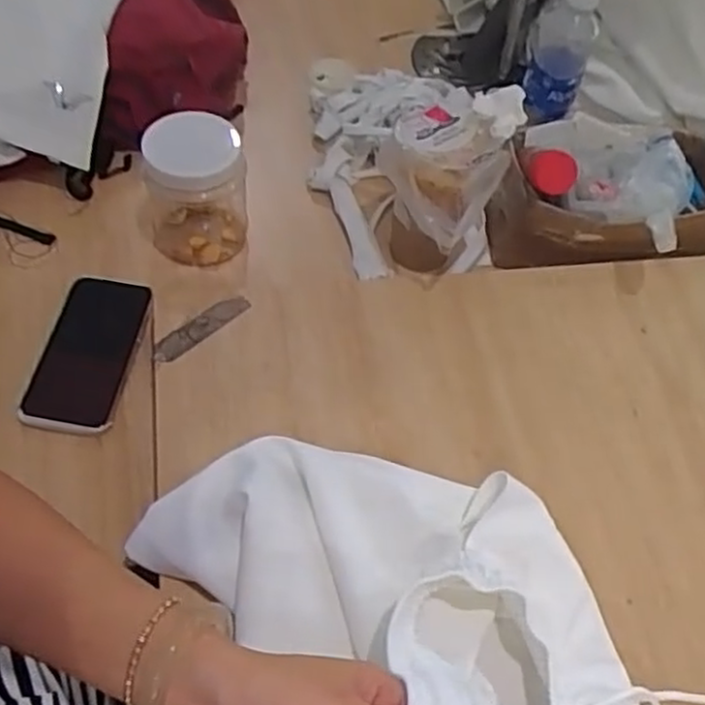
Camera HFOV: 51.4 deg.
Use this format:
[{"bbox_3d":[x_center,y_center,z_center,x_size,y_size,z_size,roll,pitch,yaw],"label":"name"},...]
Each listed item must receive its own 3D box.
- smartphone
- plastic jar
[{"bbox_3d":[-0.236,-0.003,0.659,0.077,0.012,0.158,8,54,0],"label":"smartphone"},{"bbox_3d":[-0.153,-0.159,0.716,0.099,0.128,0.084,-8,56,-11],"label":"plastic jar"}]

